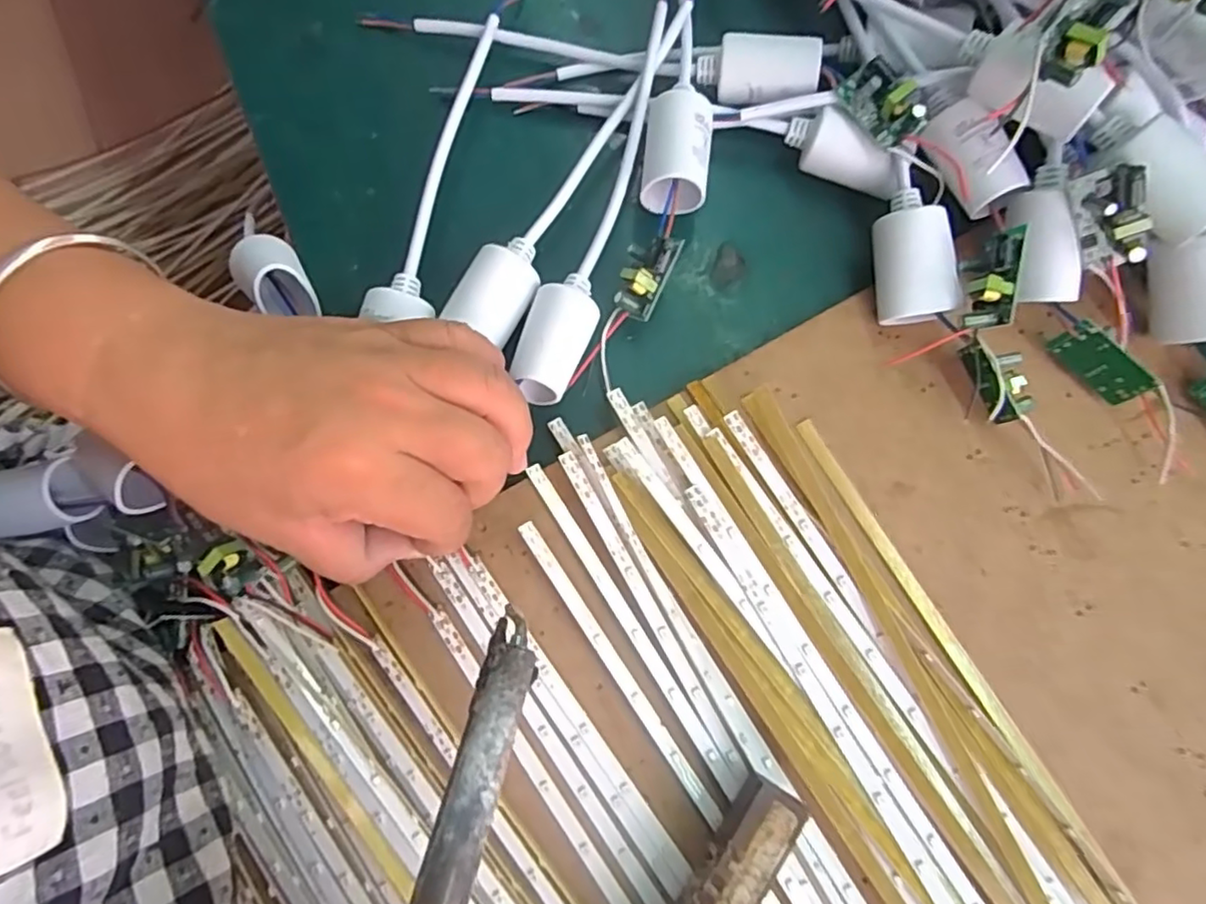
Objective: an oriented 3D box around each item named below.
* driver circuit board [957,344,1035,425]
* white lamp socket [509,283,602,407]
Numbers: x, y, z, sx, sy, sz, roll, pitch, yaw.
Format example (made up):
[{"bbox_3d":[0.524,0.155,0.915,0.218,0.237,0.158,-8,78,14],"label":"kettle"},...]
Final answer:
[{"bbox_3d":[0.160,-0.029,0.262,0.022,0.022,0.032,-5,77,-2],"label":"driver circuit board"},{"bbox_3d":[-0.019,-0.040,0.261,0.024,0.030,0.048,19,77,3],"label":"white lamp socket"}]

